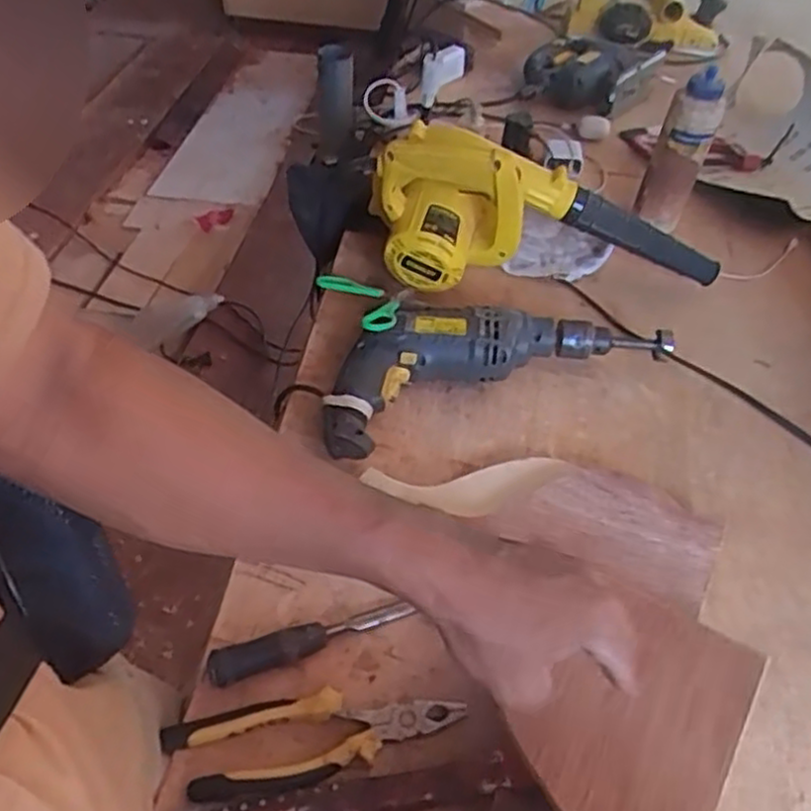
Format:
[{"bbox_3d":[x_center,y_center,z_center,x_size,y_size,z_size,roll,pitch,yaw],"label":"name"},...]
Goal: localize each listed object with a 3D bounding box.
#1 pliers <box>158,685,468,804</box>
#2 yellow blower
[{"bbox_3d":[-0.064,0.241,0.535,0.211,0.025,0.060,-8,51,-10],"label":"pliers"},{"bbox_3d":[0.162,-0.205,0.835,0.396,0.158,0.136,6,48,-16],"label":"yellow blower"}]

